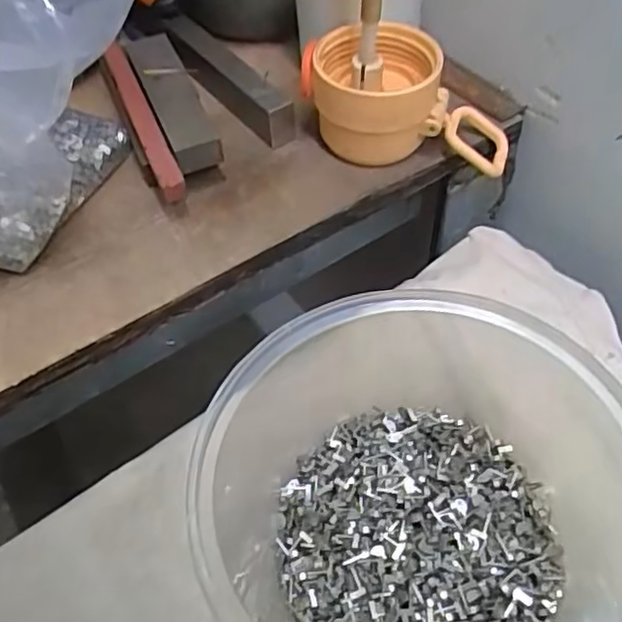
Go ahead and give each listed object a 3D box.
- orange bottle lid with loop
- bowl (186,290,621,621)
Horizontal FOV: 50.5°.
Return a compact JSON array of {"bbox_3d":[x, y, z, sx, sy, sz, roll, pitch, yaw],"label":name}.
[{"bbox_3d":[0.050,-0.110,0.342,0.108,0.050,0.058,2,56,4],"label":"orange bottle lid with loop"},{"bbox_3d":[0.037,0.065,0.222,0.139,0.058,0.133,-1,56,2],"label":"bowl"}]

